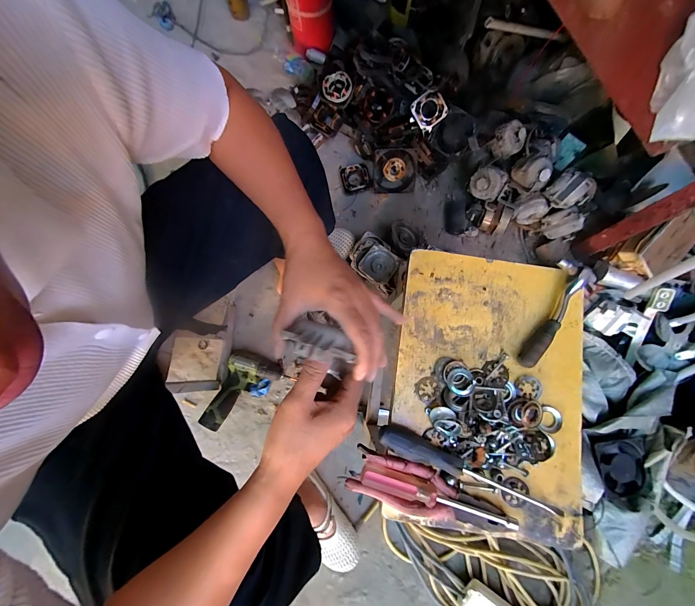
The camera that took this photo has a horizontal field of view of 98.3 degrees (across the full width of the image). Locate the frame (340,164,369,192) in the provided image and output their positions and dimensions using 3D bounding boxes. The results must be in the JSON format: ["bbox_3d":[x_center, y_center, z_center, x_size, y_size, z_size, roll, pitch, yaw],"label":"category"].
[{"bbox_3d":[0.023,-0.372,0.900,0.081,0.035,0.087,-9,79,-3],"label":"frame"}]

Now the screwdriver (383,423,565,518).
[{"bbox_3d":[0.136,0.190,0.346,0.210,0.026,0.028,21,80,3],"label":"screwdriver"}]

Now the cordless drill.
[{"bbox_3d":[-0.253,0.225,0.756,0.147,0.089,0.185,17,79,2],"label":"cordless drill"}]

